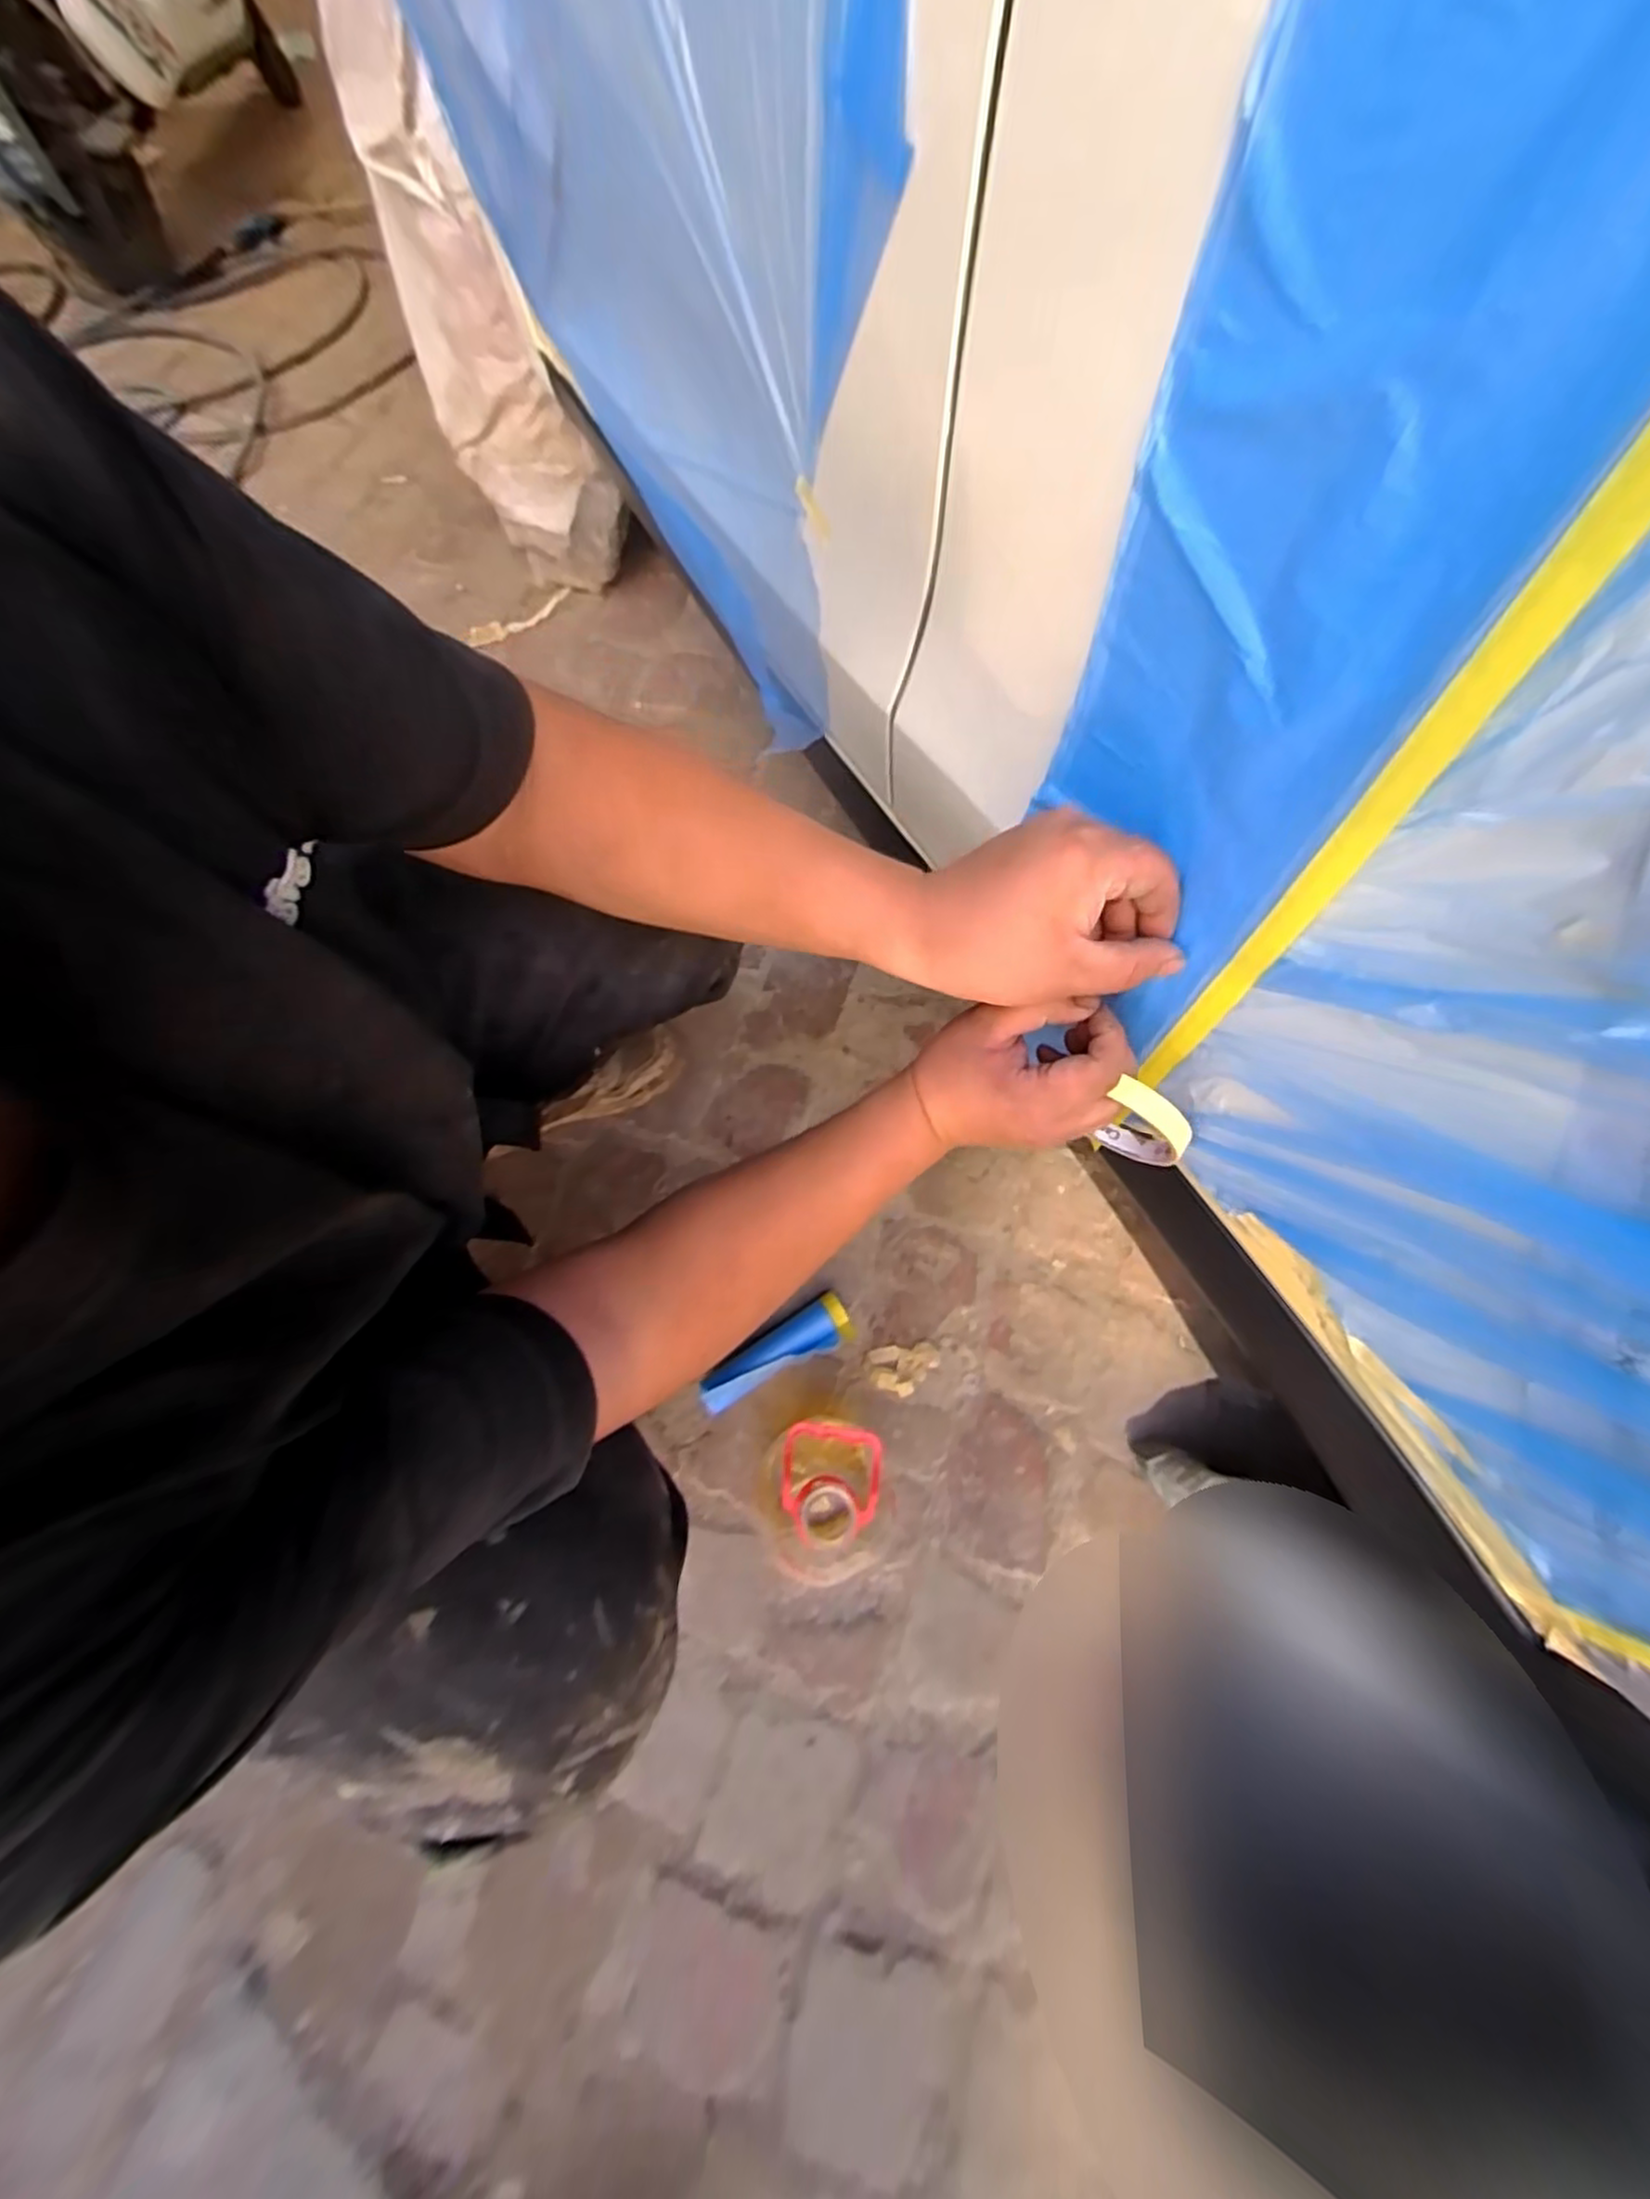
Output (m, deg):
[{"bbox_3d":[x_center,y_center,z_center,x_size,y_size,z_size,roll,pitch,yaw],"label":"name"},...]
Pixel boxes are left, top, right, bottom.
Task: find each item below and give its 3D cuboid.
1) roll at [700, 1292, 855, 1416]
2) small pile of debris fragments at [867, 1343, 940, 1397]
[{"bbox_3d":[-0.048,0.256,0.725,0.161,0.037,0.051,-28,71,-12],"label":"roll"},{"bbox_3d":[0.082,0.273,0.730,0.070,0.008,0.046,-5,67,-3],"label":"small pile of debris fragments"}]

